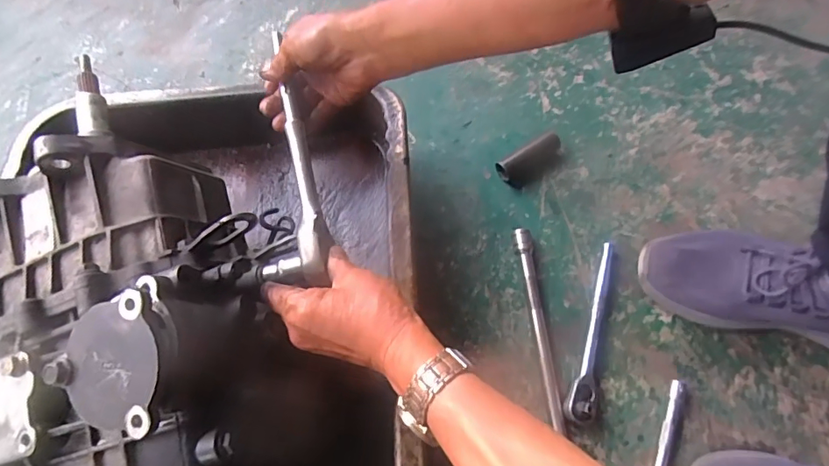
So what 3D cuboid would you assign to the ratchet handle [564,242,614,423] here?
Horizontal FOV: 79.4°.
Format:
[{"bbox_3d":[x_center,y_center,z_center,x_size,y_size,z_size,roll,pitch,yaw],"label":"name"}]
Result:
[{"bbox_3d":[0.194,0.101,0.527,0.027,0.024,0.194,18,68,10],"label":"ratchet handle"}]

